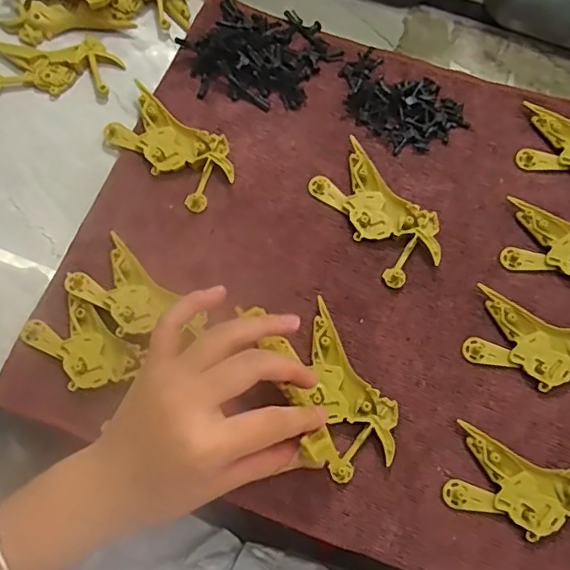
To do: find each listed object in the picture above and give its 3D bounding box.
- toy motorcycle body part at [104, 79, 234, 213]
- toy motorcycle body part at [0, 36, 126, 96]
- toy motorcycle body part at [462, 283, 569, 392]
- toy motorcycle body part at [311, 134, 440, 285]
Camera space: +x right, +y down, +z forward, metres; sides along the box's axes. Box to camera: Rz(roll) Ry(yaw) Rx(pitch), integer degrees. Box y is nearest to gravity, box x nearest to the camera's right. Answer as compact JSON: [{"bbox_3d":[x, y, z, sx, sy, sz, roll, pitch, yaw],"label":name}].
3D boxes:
[{"bbox_3d":[-0.080,-0.099,0.405,0.095,0.012,0.051,40,77,11],"label":"toy motorcycle body part"},{"bbox_3d":[-0.177,-0.170,0.432,0.097,0.014,0.052,0,73,0],"label":"toy motorcycle body part"},{"bbox_3d":[0.166,0.042,0.360,0.099,0.011,0.049,26,75,8],"label":"toy motorcycle body part"},{"bbox_3d":[0.062,-0.052,0.389,0.049,0.011,0.104,-35,76,-10],"label":"toy motorcycle body part"}]

